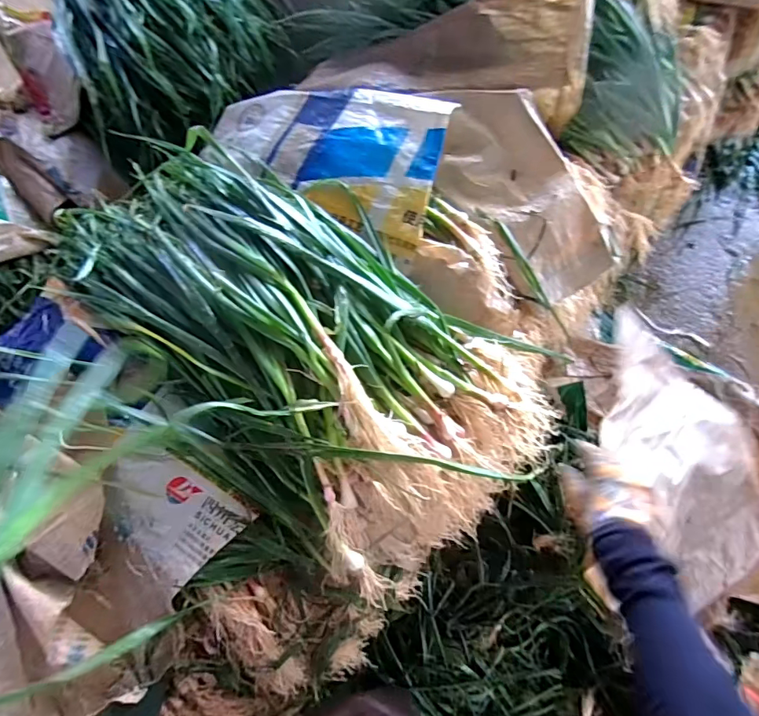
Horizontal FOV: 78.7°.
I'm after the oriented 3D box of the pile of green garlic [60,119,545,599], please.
[{"bbox_3d":[-0.125,-0.054,0.617,0.693,0.153,0.390,39,75,13],"label":"pile of green garlic"}]

